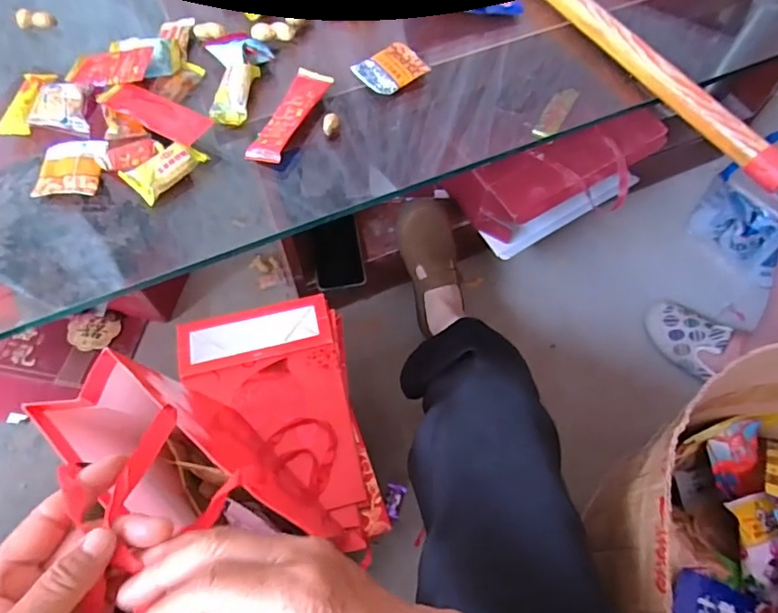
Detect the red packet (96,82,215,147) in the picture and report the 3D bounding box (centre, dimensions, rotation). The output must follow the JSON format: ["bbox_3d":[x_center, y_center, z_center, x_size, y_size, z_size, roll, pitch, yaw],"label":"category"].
[{"bbox_3d":[-0.205,-0.169,0.441,0.103,0.011,0.034,27,66,13],"label":"red packet"}]

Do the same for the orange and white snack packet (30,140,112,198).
[{"bbox_3d":[-0.262,-0.117,0.427,0.055,0.009,0.057,-1,63,-1],"label":"orange and white snack packet"}]

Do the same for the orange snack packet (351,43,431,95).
[{"bbox_3d":[0.002,-0.225,0.480,0.061,0.009,0.050,-34,68,-16],"label":"orange snack packet"}]

